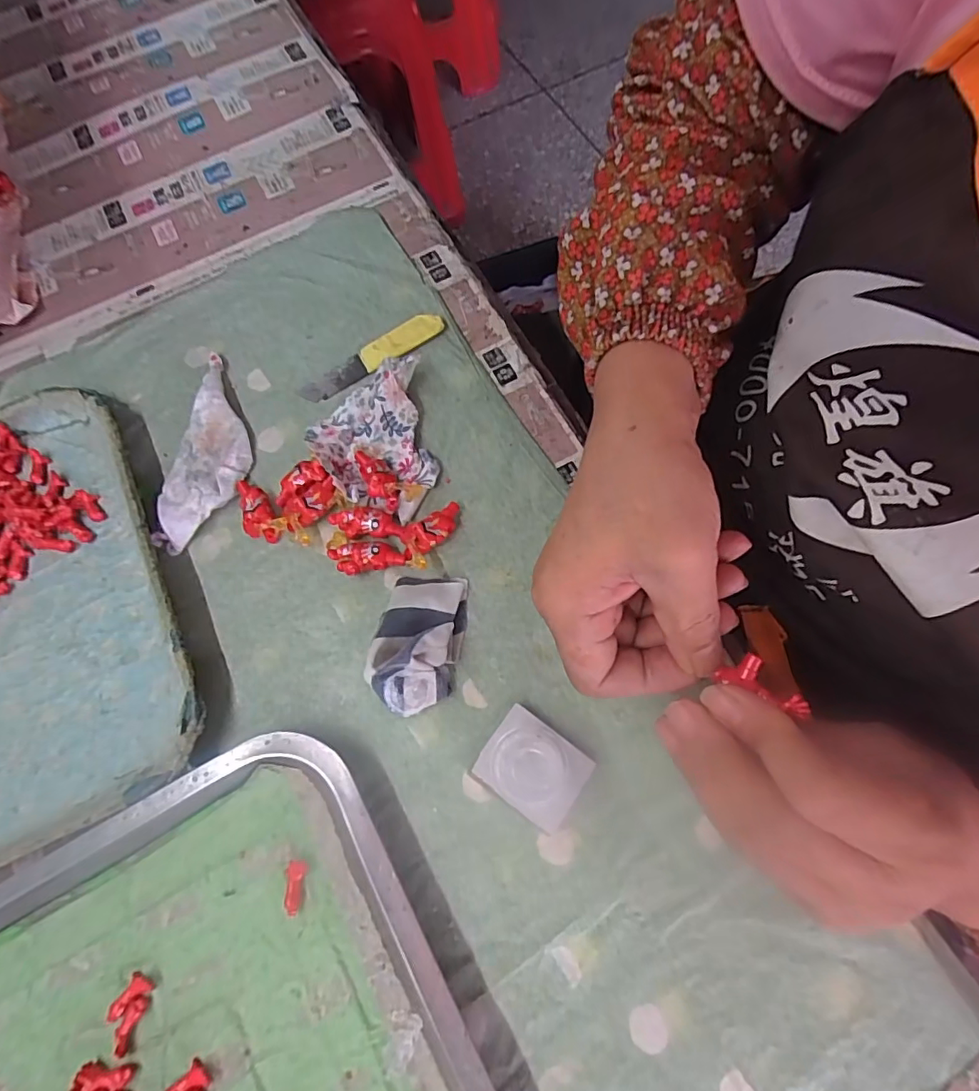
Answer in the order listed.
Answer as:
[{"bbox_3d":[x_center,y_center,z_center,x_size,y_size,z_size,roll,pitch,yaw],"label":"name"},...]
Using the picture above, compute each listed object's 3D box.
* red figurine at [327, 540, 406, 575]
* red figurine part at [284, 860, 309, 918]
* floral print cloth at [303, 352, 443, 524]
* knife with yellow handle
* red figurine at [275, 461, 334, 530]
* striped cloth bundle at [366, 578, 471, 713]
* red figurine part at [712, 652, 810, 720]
[{"bbox_3d":[-0.070,0.007,0.314,0.040,0.014,0.018,-11,71,-2],"label":"red figurine"},{"bbox_3d":[-0.095,0.166,0.263,0.010,0.007,0.022,6,71,4],"label":"red figurine part"},{"bbox_3d":[-0.060,-0.067,0.334,0.085,0.018,0.089,43,77,14],"label":"floral print cloth"},{"bbox_3d":[-0.078,-0.126,0.360,0.104,0.005,0.021,-32,73,-9],"label":"knife with yellow handle"},{"bbox_3d":[-0.111,-0.031,0.327,0.034,0.014,0.033,0,71,1],"label":"red figurine"},{"bbox_3d":[-0.038,0.050,0.292,0.042,0.026,0.075,10,71,5],"label":"striped cloth bundle"},{"bbox_3d":[0.112,0.057,0.223,0.035,0.008,0.016,31,72,40],"label":"red figurine part"}]

